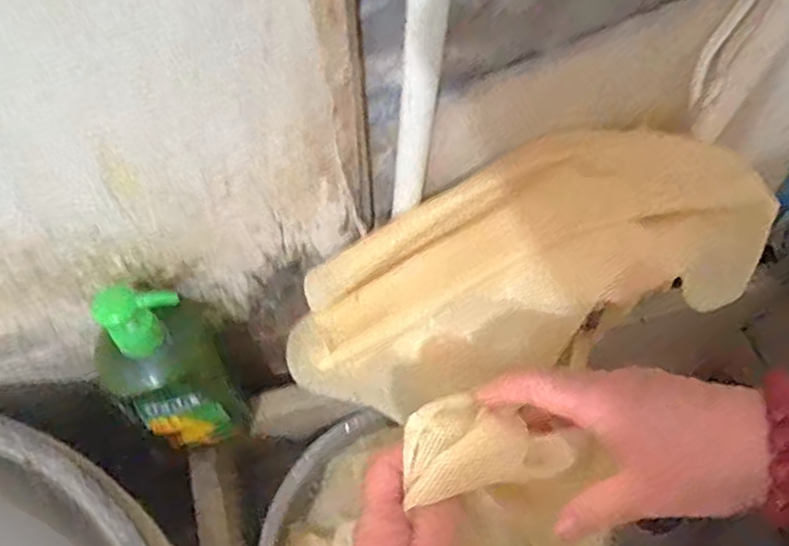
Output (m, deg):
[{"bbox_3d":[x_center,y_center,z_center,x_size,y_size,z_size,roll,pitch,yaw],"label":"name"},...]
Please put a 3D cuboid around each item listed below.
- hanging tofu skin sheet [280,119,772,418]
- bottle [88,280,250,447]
[{"bbox_3d":[0.072,0.010,0.501,0.375,0.129,0.112,-27,63,17],"label":"hanging tofu skin sheet"},{"bbox_3d":[-0.187,0.087,0.566,0.092,0.241,0.070,-20,65,-10],"label":"bottle"}]

